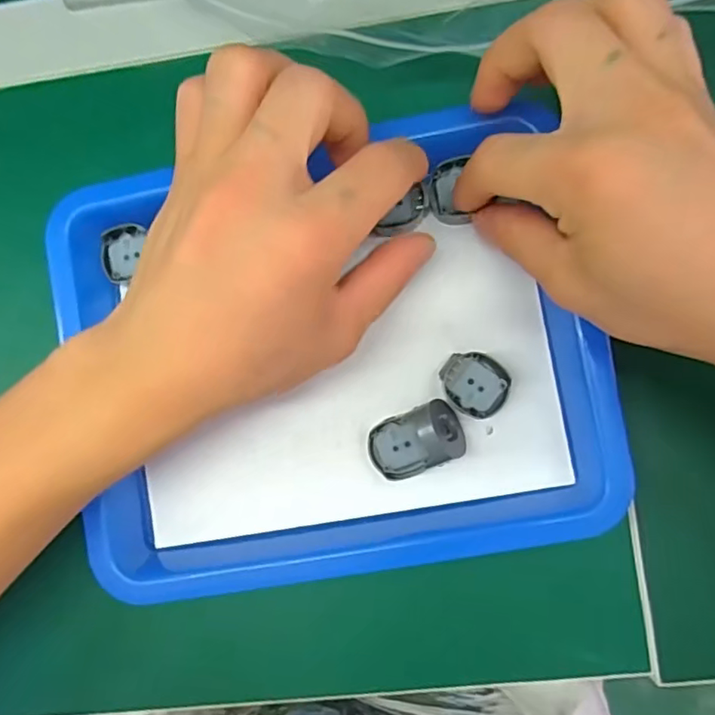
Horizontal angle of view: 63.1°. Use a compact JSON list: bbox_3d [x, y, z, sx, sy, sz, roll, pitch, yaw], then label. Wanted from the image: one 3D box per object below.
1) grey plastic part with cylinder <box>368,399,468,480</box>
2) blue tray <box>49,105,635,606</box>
[{"bbox_3d":[0.024,0.034,0.236,0.039,0.025,0.025,-22,85,1],"label":"grey plastic part with cylinder"},{"bbox_3d":[-0.011,0.000,0.243,0.209,0.029,0.173,-11,86,6],"label":"blue tray"}]

